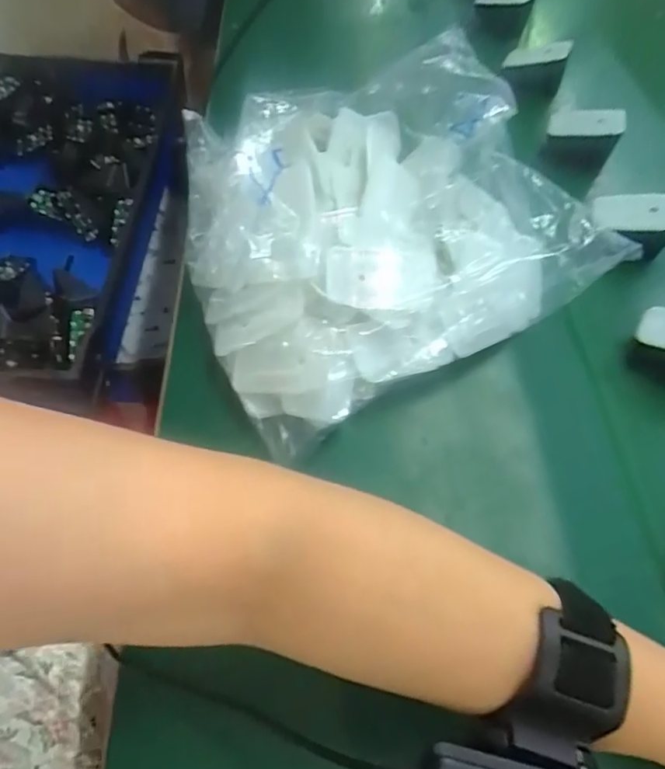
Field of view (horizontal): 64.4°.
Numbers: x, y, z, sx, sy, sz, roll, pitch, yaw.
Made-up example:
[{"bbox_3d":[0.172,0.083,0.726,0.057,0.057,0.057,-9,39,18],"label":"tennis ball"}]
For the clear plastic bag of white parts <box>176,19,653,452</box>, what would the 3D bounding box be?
[{"bbox_3d":[0.029,-0.120,0.372,0.271,0.116,0.225,-25,62,-18],"label":"clear plastic bag of white parts"}]

